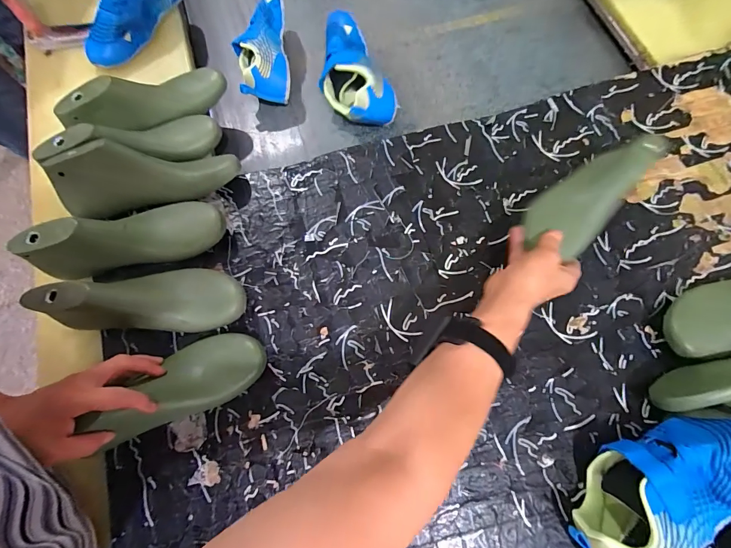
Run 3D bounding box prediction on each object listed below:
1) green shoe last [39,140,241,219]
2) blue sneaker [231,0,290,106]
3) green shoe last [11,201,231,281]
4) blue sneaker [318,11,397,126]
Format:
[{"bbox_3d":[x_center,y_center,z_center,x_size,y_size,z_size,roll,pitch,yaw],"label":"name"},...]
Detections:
[{"bbox_3d":[-0.298,-0.136,0.494,0.233,0.078,0.069,-17,72,-5],"label":"green shoe last"},{"bbox_3d":[-0.182,-0.410,0.642,0.089,0.079,0.223,-7,71,-2],"label":"blue sneaker"},{"bbox_3d":[-0.302,-0.050,0.462,0.233,0.073,0.075,-13,71,-17],"label":"green shoe last"},{"bbox_3d":[-0.029,-0.330,0.618,0.093,0.106,0.203,-21,74,-5],"label":"blue sneaker"}]

